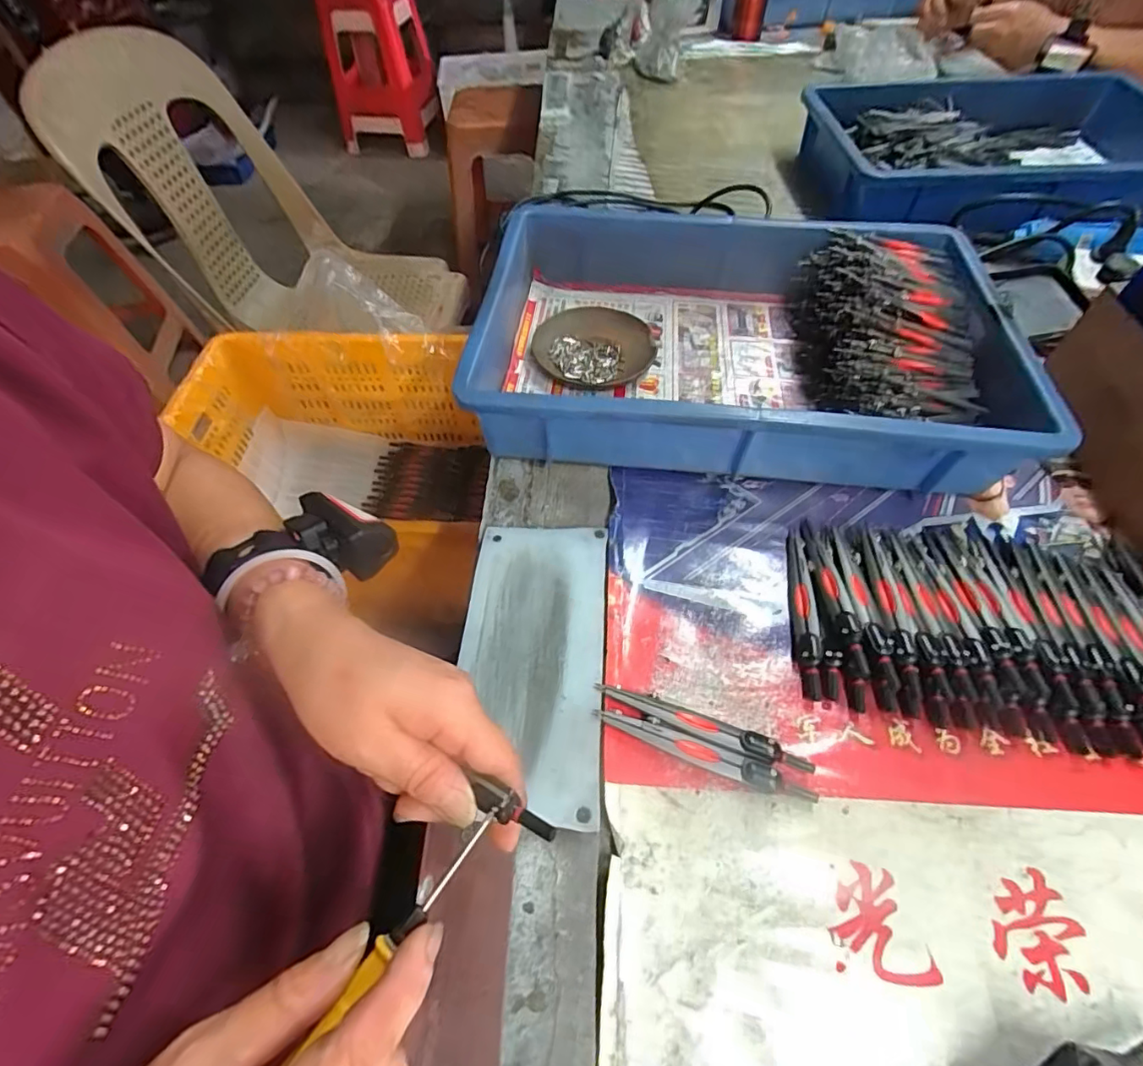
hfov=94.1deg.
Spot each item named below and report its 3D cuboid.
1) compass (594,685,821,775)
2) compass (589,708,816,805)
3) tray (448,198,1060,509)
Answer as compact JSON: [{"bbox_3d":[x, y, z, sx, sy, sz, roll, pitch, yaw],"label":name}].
[{"bbox_3d":[0.079,0.117,0.322,0.130,0.008,0.015,18,58,11],"label":"compass"},{"bbox_3d":[0.077,0.130,0.314,0.128,0.007,0.015,19,59,12],"label":"compass"},{"bbox_3d":[0.144,-0.174,0.472,0.426,0.077,0.287,6,57,3],"label":"tray"}]

